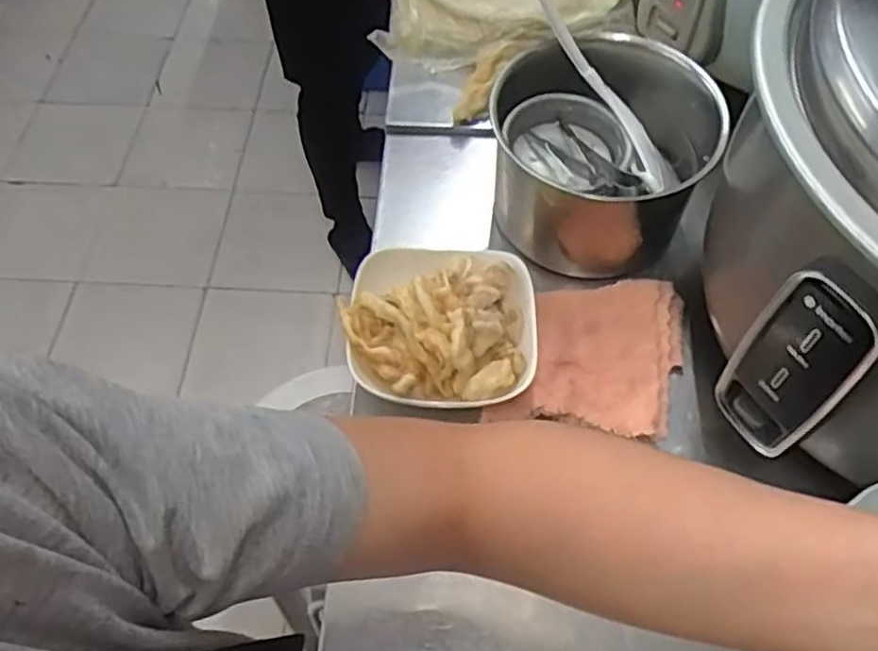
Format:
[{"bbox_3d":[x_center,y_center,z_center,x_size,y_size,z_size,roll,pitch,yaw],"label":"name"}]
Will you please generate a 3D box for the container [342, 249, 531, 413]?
[{"bbox_3d":[0.002,-0.005,0.584,0.149,0.041,0.150,0,57,0],"label":"container"}]

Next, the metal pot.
[{"bbox_3d":[0.143,-0.152,0.666,0.185,0.142,0.172,0,57,0],"label":"metal pot"}]

